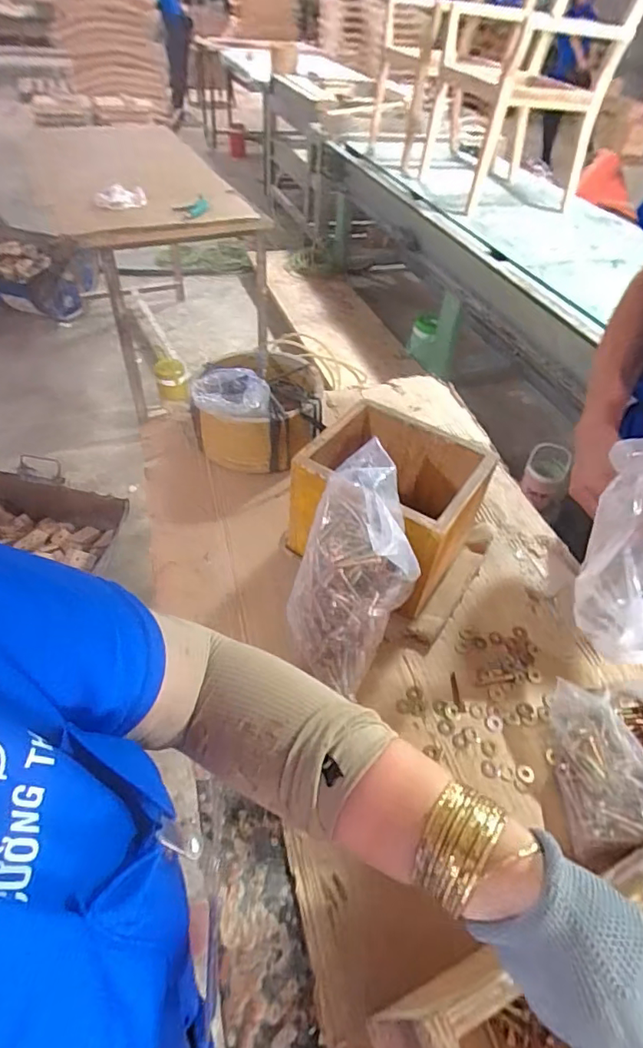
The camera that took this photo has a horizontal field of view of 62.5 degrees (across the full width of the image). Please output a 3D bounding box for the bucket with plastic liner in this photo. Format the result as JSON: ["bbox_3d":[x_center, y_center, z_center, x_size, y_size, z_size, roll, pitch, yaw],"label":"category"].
[{"bbox_3d":[-0.107,-0.210,0.946,0.211,0.132,0.224,4,46,-2],"label":"bucket with plastic liner"}]

